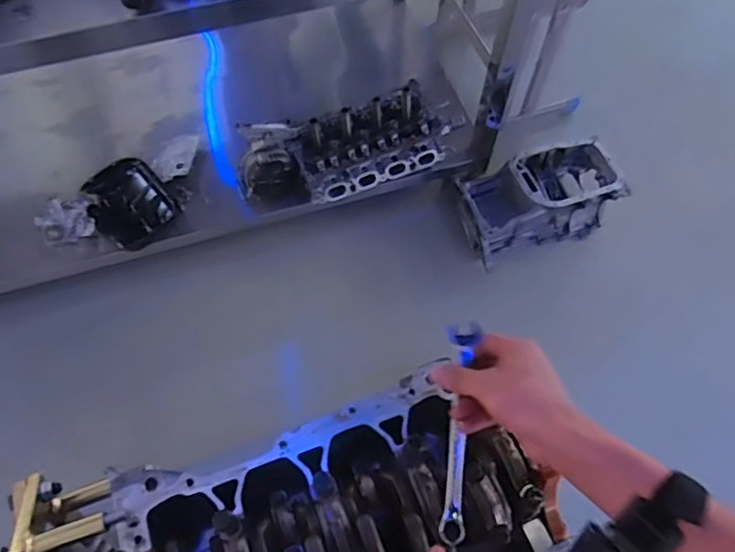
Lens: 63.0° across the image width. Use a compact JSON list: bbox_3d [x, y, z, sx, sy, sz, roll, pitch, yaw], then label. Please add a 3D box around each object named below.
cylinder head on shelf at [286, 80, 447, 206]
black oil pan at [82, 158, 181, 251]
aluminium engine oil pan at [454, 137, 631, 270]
[{"bbox_3d":[0.004,-0.357,1.609,0.396,0.125,0.197,-22,64,-11],"label":"cylinder head on shelf"},{"bbox_3d":[-0.640,-0.202,1.603,0.199,0.135,0.239,-34,67,-17],"label":"black oil pan"},{"bbox_3d":[0.481,-0.211,1.697,0.433,0.181,0.231,-18,63,-9],"label":"aluminium engine oil pan"}]

